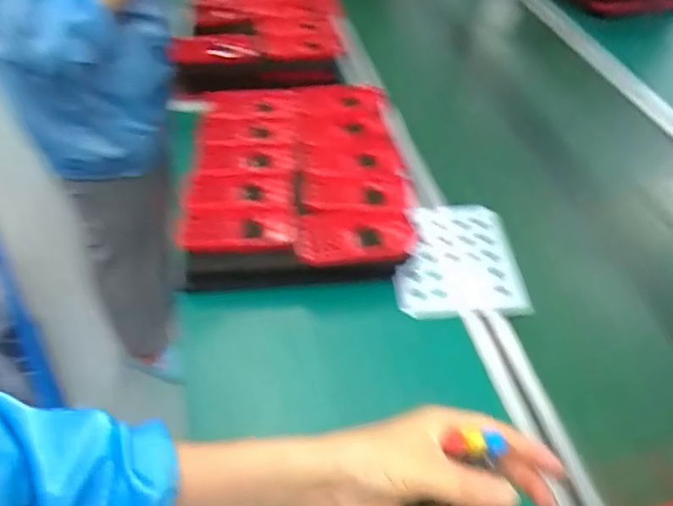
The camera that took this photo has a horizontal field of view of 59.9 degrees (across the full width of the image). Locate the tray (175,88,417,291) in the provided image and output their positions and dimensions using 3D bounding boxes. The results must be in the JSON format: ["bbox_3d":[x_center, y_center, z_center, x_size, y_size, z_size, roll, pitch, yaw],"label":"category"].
[{"bbox_3d":[-0.052,-0.109,0.755,0.267,0.052,0.364,-3,45,-5],"label":"tray"}]

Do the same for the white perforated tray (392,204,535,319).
[{"bbox_3d":[0.139,0.008,0.683,0.153,0.025,0.164,-1,48,-8],"label":"white perforated tray"}]

